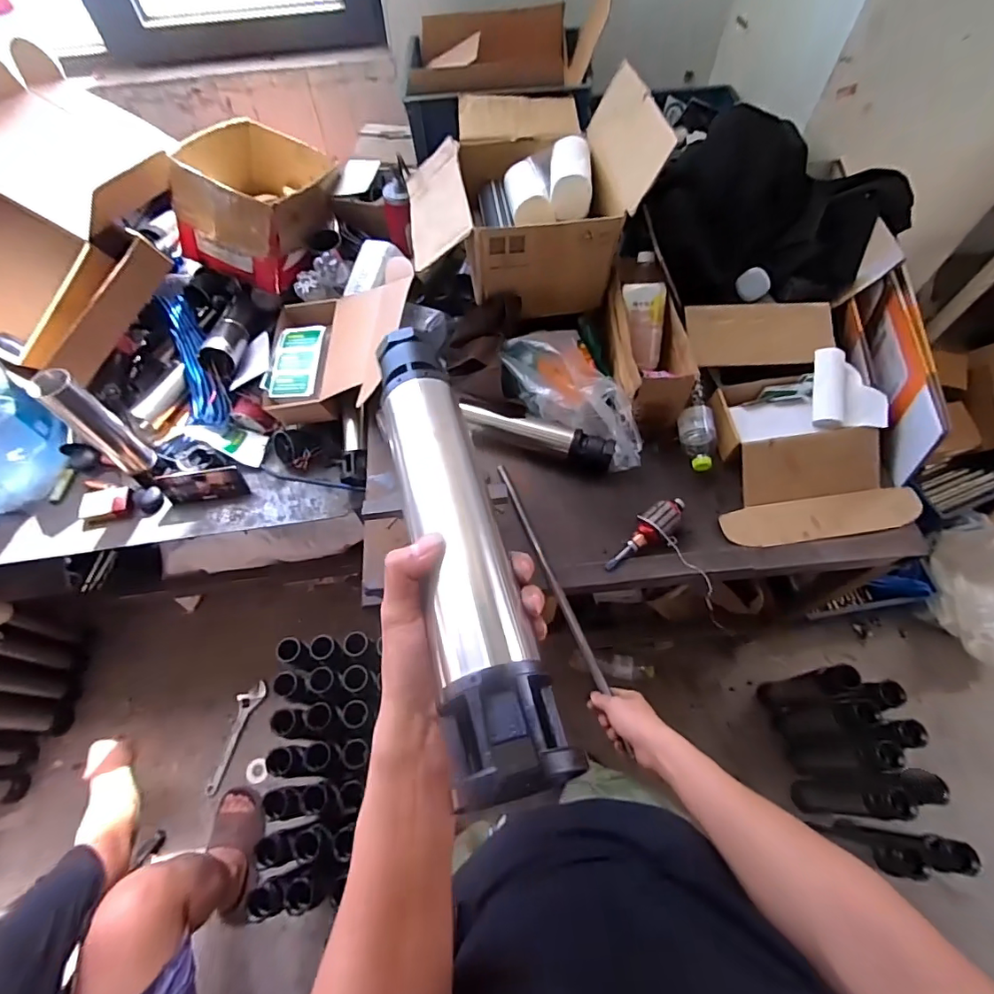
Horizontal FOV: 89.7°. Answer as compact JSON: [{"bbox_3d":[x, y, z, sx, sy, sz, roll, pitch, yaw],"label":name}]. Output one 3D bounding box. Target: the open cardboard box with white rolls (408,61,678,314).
[{"bbox_3d":[0.039,-0.609,0.964,0.418,0.260,0.418,-7,62,-3],"label":"open cardboard box with white rolls"}]

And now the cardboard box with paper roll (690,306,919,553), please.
[{"bbox_3d":[0.544,-0.141,0.908,0.349,0.148,0.435,-3,62,-1],"label":"cardboard box with paper roll"}]

